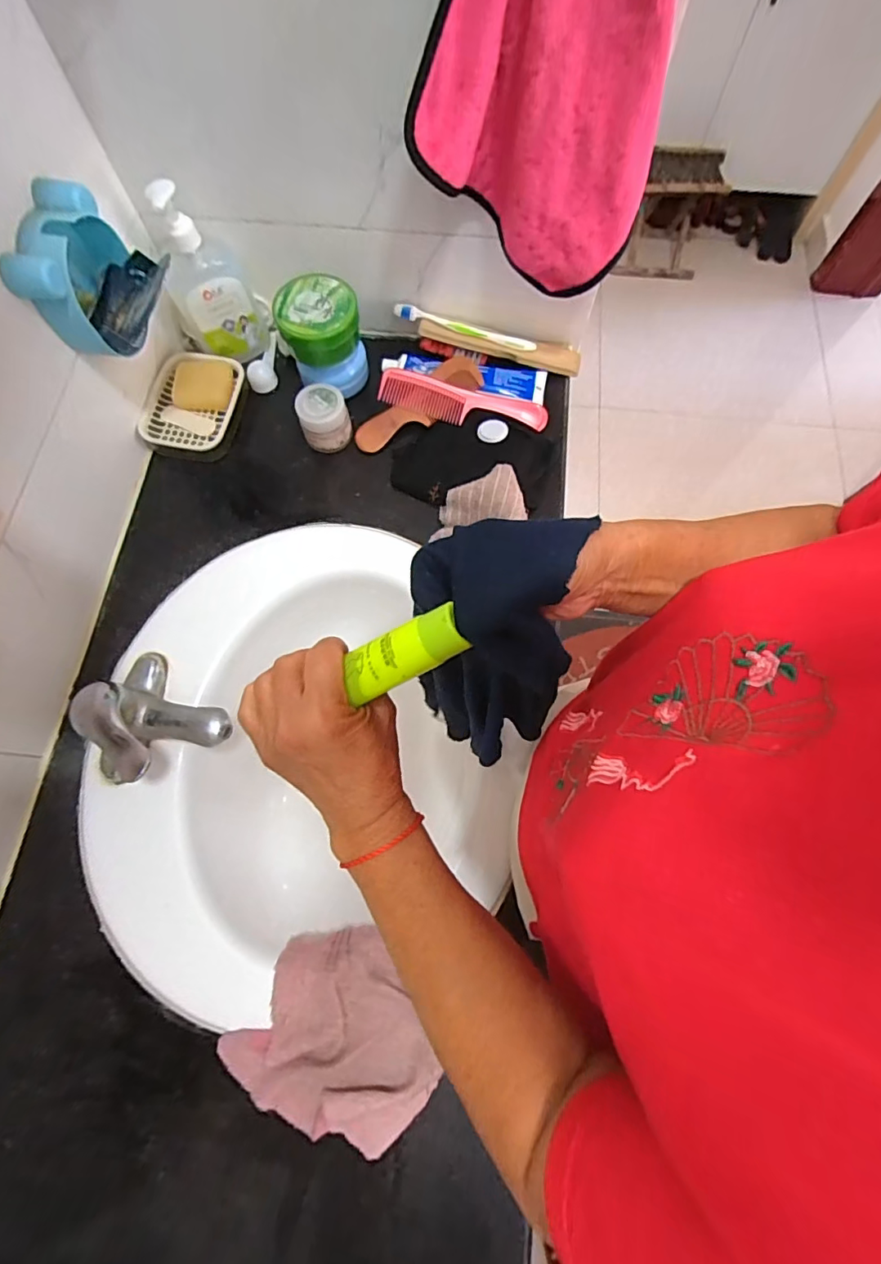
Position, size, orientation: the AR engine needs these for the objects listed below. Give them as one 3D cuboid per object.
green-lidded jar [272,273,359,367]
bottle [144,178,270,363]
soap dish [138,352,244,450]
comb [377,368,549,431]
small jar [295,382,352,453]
[{"bbox_3d":[-0.141,-0.361,0.594,0.094,0.050,0.097,0,73,0],"label":"green-lidded jar"},{"bbox_3d":[-0.273,-0.415,0.593,0.093,0.187,0.071,-29,75,-9],"label":"bottle"},{"bbox_3d":[-0.305,-0.285,0.633,0.097,0.034,0.140,15,73,5],"label":"soap dish"},{"bbox_3d":[0.028,-0.281,0.629,0.207,0.008,0.049,14,93,-2],"label":"comb"},{"bbox_3d":[-0.138,-0.257,0.612,0.058,0.056,0.057,-10,73,-3],"label":"small jar"}]

